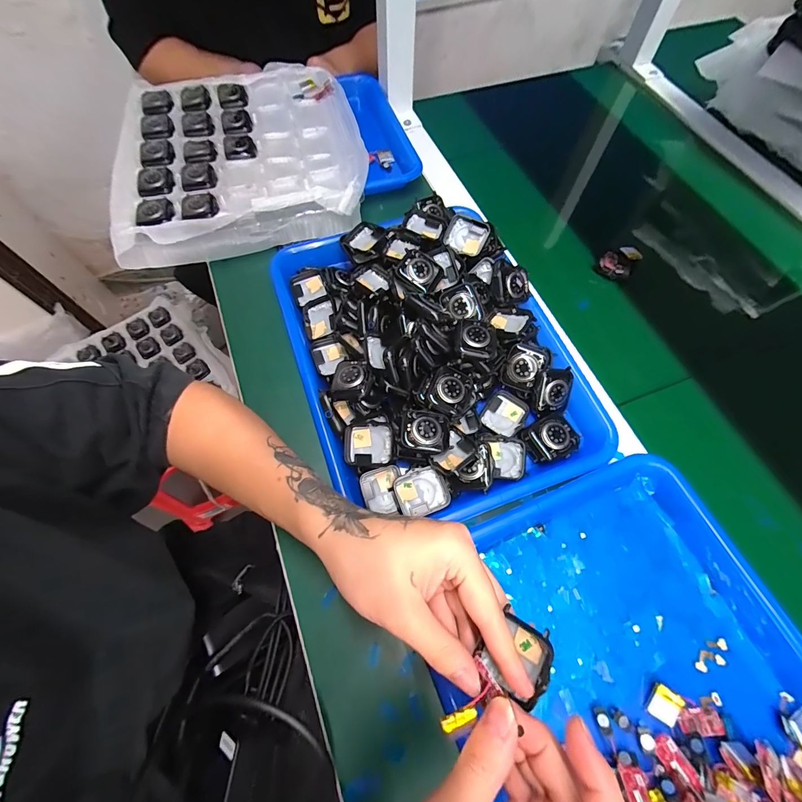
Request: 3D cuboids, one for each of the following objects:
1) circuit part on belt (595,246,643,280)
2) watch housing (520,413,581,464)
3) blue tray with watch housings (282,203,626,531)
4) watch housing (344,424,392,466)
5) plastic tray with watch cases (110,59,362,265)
[{"bbox_3d":[0.262,-0.166,0.442,0.050,0.012,0.037,-38,72,-16],"label":"circuit part on belt"},{"bbox_3d":[0.135,0.033,0.330,0.049,0.009,0.037,-21,68,-9],"label":"watch housing"},{"bbox_3d":[0.027,-0.057,0.352,0.233,0.058,0.320,-18,68,-8],"label":"blue tray with watch housings"},{"bbox_3d":[-0.028,0.038,0.315,0.041,0.008,0.034,-5,80,14],"label":"watch housing"},{"bbox_3d":[-0.199,-0.316,0.477,0.282,0.045,0.320,-10,67,-5],"label":"plastic tray with watch cases"}]

